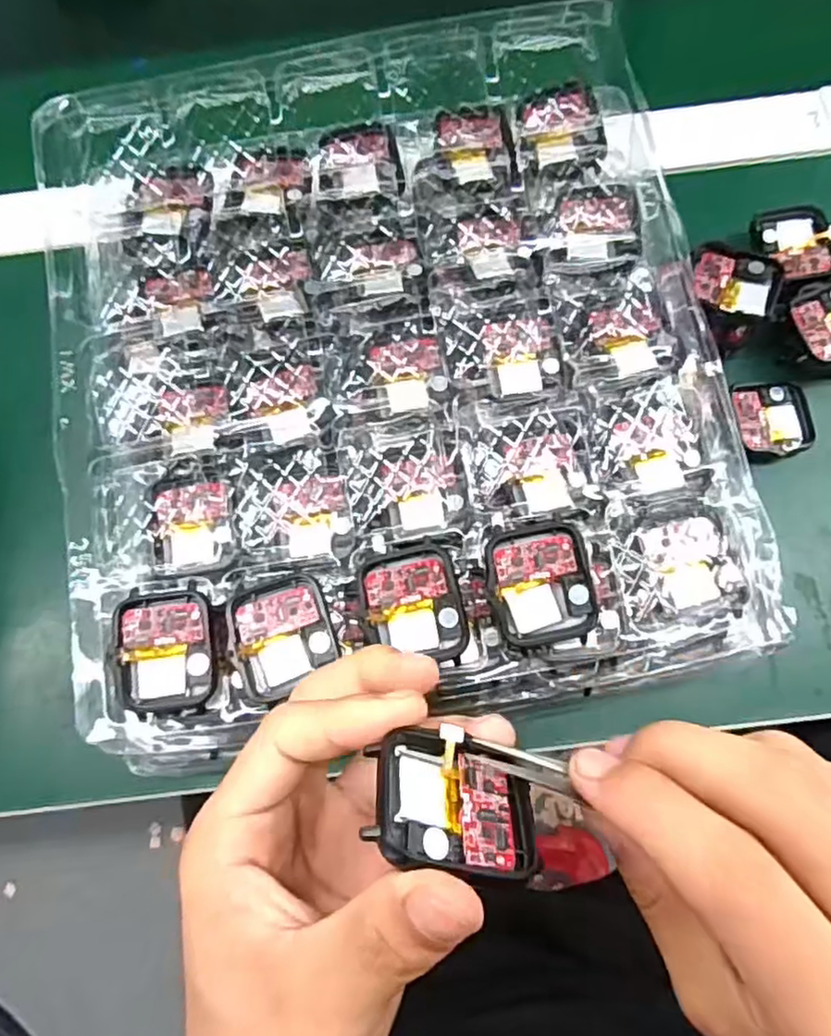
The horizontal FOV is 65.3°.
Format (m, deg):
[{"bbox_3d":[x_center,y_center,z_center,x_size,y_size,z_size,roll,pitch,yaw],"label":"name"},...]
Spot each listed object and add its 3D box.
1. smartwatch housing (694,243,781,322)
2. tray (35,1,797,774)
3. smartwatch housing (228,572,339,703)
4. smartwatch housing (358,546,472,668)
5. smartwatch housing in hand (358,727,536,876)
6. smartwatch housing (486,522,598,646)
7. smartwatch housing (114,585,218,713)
[{"bbox_3d":[0.153,-0.112,0.309,0.040,0.006,0.040,12,73,10],"label":"smartwatch housing"},{"bbox_3d":[-0.011,-0.069,0.274,0.275,0.032,0.291,-8,75,0],"label":"tray"},{"bbox_3d":[-0.049,0.043,0.244,0.035,0.005,0.043,-17,76,-2],"label":"smartwatch housing"},{"bbox_3d":[0.000,0.033,0.245,0.035,0.009,0.044,-13,75,-1],"label":"smartwatch housing"},{"bbox_3d":[0.011,0.075,0.172,0.046,0.006,0.037,15,37,-20],"label":"smartwatch housing in hand"},{"bbox_3d":[0.047,0.025,0.244,0.036,0.010,0.043,-12,75,-1],"label":"smartwatch housing"},{"bbox_3d":[-0.094,0.050,0.248,0.037,0.009,0.045,-4,75,1],"label":"smartwatch housing"}]

